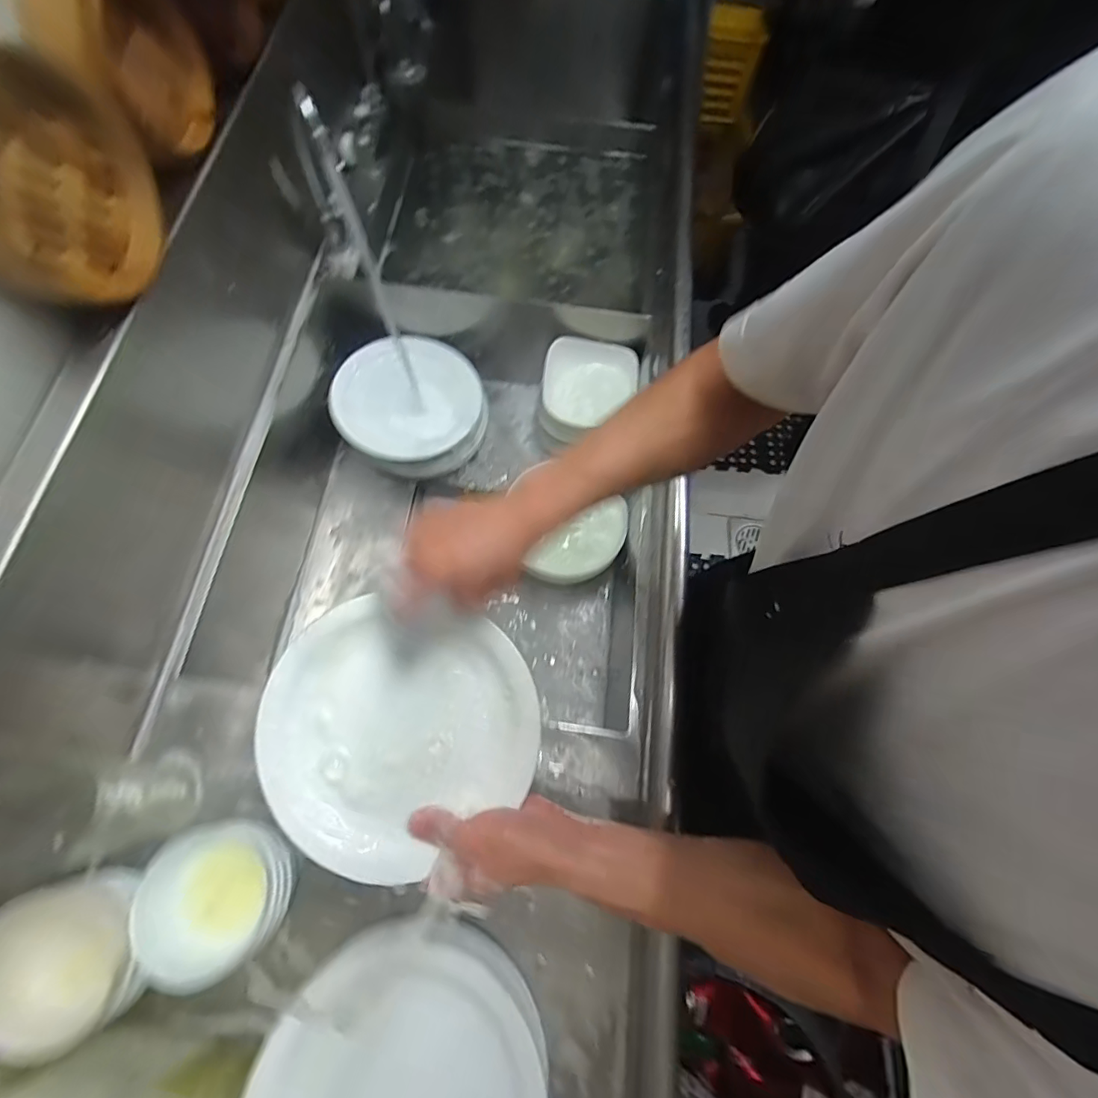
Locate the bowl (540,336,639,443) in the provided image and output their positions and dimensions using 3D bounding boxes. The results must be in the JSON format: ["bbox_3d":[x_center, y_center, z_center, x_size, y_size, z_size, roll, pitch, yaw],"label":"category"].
[{"bbox_3d":[0.063,-0.249,0.838,0.149,0.089,0.148,7,70,1],"label":"bowl"}]

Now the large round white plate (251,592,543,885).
[{"bbox_3d":[-0.124,0.154,0.435,0.220,0.024,0.220,0,86,-4],"label":"large round white plate"}]

